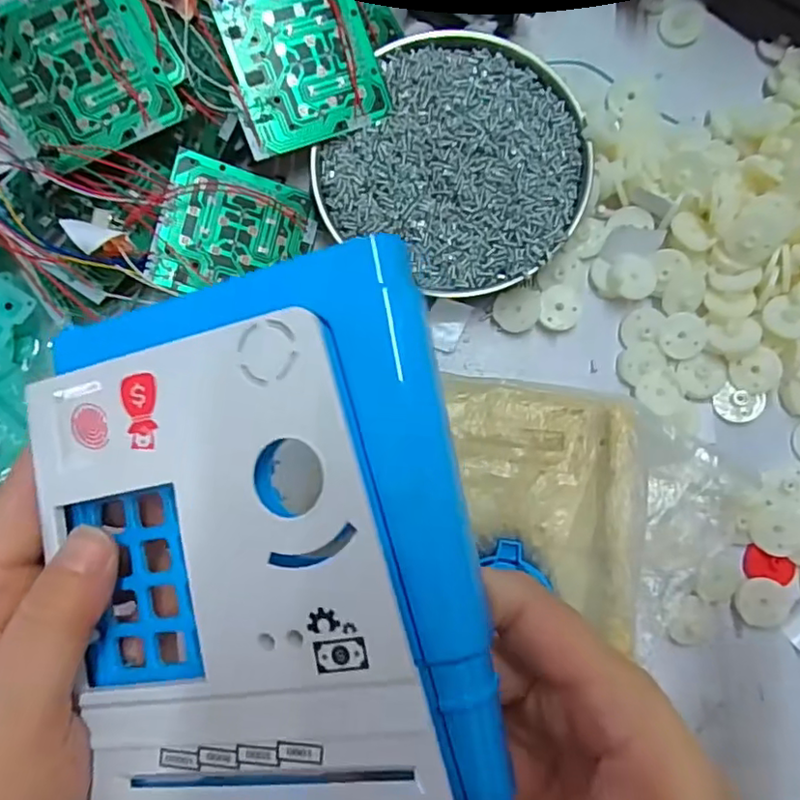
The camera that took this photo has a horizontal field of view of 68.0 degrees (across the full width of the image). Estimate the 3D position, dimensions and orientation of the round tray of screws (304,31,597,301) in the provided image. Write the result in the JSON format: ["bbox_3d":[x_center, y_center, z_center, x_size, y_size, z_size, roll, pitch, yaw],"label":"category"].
[{"bbox_3d":[0.032,-0.120,0.294,0.122,0.018,0.126,0,83,1],"label":"round tray of screws"}]

